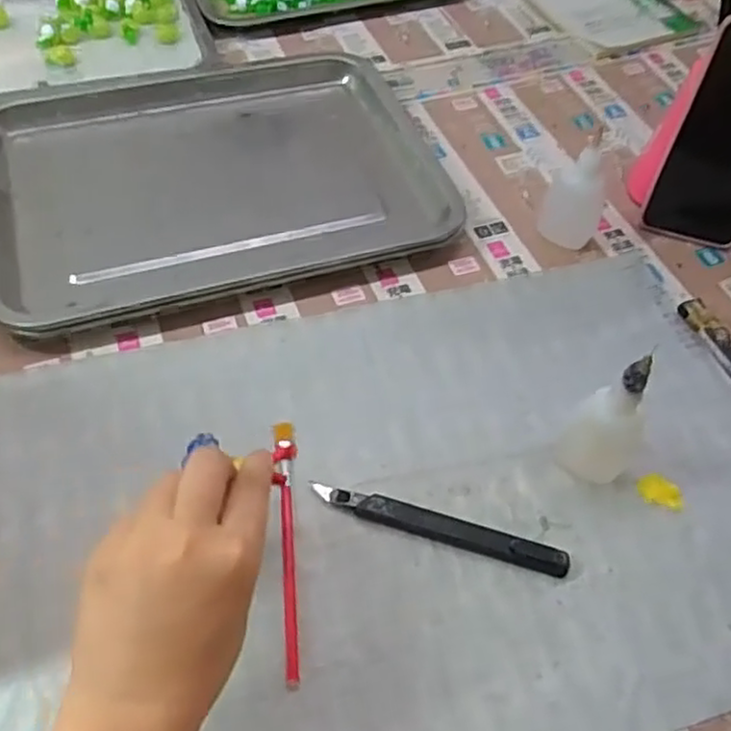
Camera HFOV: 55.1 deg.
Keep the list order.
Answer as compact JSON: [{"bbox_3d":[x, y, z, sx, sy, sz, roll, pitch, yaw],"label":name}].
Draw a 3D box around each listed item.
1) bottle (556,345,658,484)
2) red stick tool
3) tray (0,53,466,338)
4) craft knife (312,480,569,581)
[{"bbox_3d":[0.145,0.030,0.406,0.045,0.097,0.037,30,57,16],"label":"bottle"},{"bbox_3d":[-0.044,0.098,0.395,0.013,0.006,0.155,-2,53,-7],"label":"red stick tool"},{"bbox_3d":[-0.125,-0.165,0.576,0.355,0.023,0.271,-13,56,-15],"label":"tray"},{"bbox_3d":[0.043,0.092,0.404,0.149,0.012,0.015,17,54,7],"label":"craft knife"}]

